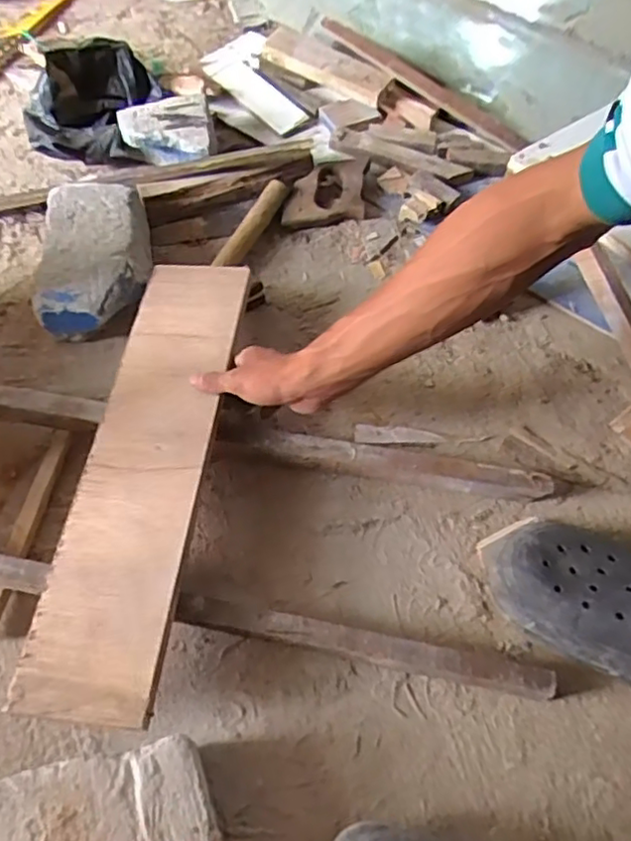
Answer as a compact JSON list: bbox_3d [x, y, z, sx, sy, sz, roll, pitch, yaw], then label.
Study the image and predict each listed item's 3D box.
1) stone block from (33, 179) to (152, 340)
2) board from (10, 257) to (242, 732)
[{"bbox_3d":[-0.263,-0.196,0.795,0.122,0.080,0.212,-4,59,-5],"label":"stone block"},{"bbox_3d":[-0.159,0.028,0.622,0.113,0.013,0.471,7,60,2],"label":"board"}]

